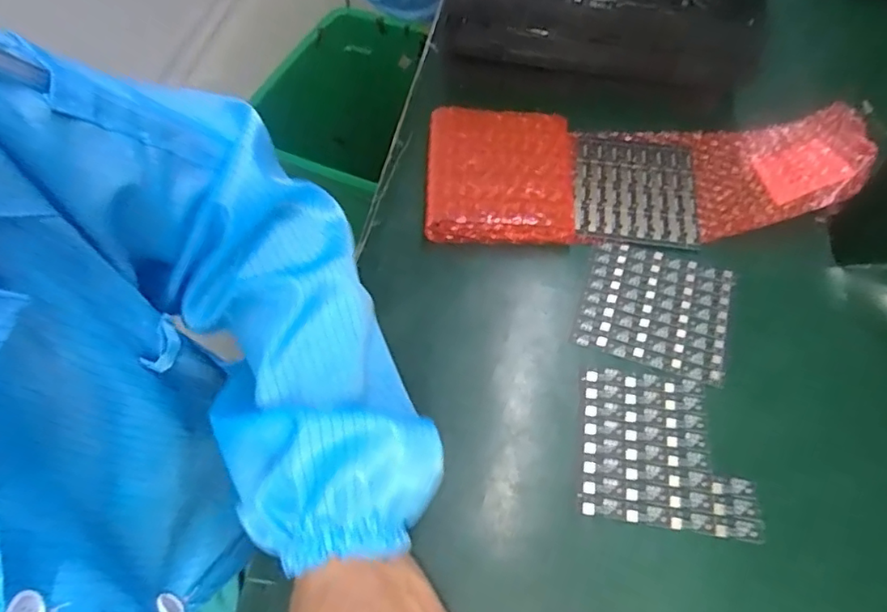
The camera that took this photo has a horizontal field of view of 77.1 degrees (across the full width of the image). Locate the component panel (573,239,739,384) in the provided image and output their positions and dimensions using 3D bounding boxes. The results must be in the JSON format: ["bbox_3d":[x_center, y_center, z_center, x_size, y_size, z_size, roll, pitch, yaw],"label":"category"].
[{"bbox_3d":[0.150,0.001,0.394,0.098,0.004,0.093,18,61,10],"label":"component panel"}]

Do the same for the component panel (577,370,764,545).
[{"bbox_3d":[0.135,0.088,0.341,0.101,0.004,0.092,8,60,5],"label":"component panel"}]

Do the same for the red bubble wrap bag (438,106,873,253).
[{"bbox_3d":[0.153,-0.107,0.438,0.331,0.040,0.126,-1,59,2],"label":"red bubble wrap bag"}]

